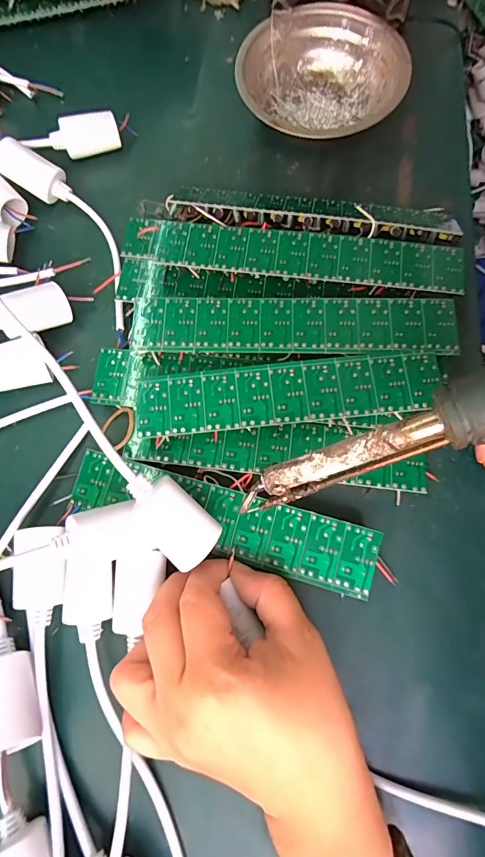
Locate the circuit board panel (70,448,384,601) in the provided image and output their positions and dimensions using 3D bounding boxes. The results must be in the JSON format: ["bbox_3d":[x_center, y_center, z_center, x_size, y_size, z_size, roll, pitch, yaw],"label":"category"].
[{"bbox_3d":[-0.013,0.054,0.250,0.182,0.004,0.038,15,83,7],"label":"circuit board panel"}]

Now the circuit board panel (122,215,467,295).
[{"bbox_3d":[0.030,-0.123,0.295,0.233,0.020,0.049,7,75,4],"label":"circuit board panel"}]

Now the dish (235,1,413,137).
[{"bbox_3d":[0.060,-0.267,0.339,0.123,0.052,0.125,-1,73,2],"label":"dish"}]

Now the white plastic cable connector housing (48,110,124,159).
[{"bbox_3d":[-0.127,-0.237,0.343,0.053,0.023,0.021,-17,73,-3],"label":"white plastic cable connector housing"}]

